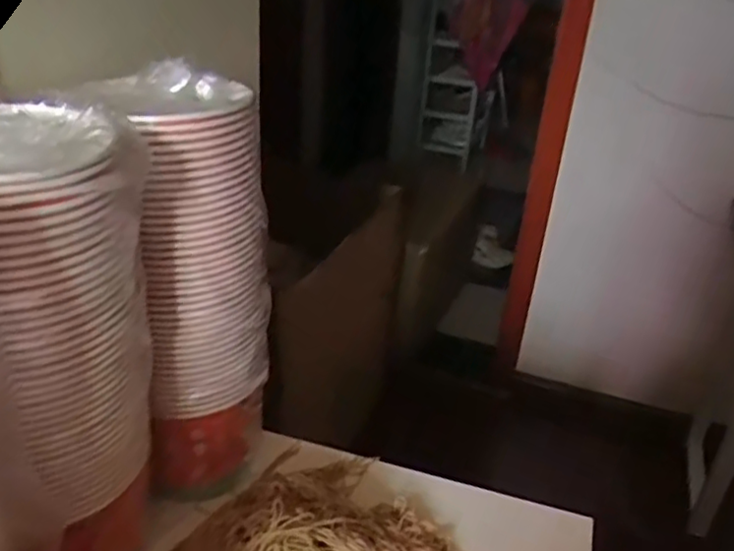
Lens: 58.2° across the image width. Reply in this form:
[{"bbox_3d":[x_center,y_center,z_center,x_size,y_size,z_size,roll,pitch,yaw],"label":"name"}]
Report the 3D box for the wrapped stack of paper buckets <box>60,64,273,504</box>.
[{"bbox_3d":[-0.176,0.026,0.666,0.150,0.416,0.140,-2,29,-12],"label":"wrapped stack of paper buckets"}]

